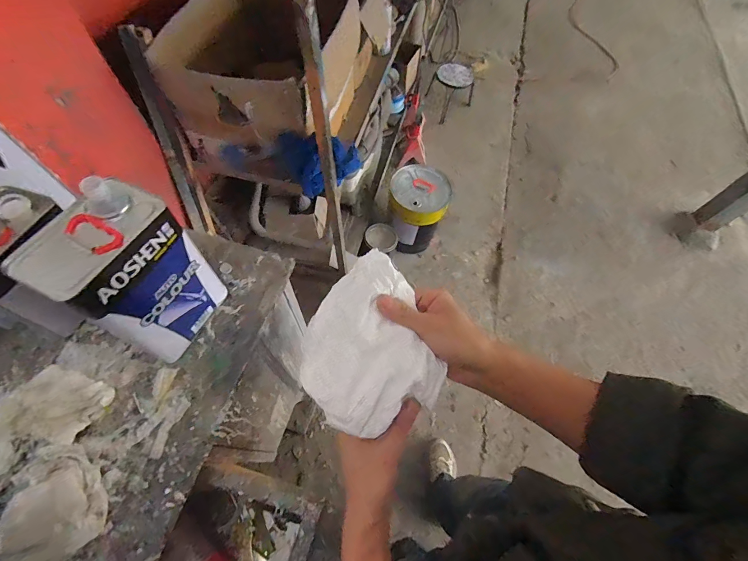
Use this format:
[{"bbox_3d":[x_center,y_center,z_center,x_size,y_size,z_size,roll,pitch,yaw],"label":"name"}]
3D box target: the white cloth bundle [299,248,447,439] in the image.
[{"bbox_3d":[-0.012,0.060,0.341,0.124,0.041,0.158,-19,67,-12],"label":"white cloth bundle"}]

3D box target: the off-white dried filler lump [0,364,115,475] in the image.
[{"bbox_3d":[-0.527,0.225,0.532,0.127,0.030,0.189,29,64,12],"label":"off-white dried filler lump"}]

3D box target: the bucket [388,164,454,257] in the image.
[{"bbox_3d":[0.199,-0.326,1.549,0.241,0.339,0.250,1,62,-2],"label":"bucket"}]

